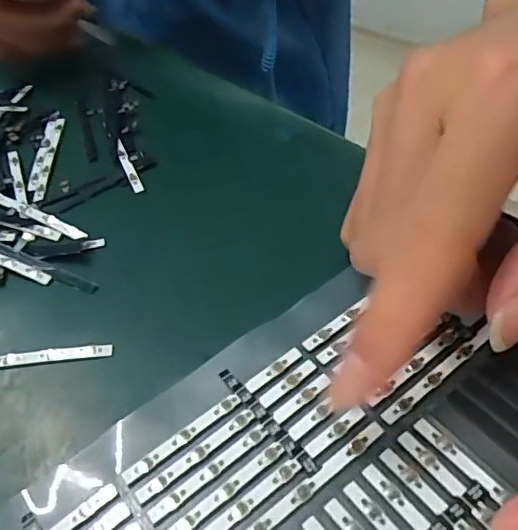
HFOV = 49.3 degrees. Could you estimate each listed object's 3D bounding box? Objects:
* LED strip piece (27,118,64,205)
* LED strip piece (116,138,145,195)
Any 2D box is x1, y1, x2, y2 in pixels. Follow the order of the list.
[{"bbox_3d":[-0.097,-0.050,0.258,0.009,0.004,0.056,-6,46,1],"label":"LED strip piece"},{"bbox_3d":[-0.057,-0.044,0.245,0.004,0.004,0.039,-23,50,-11],"label":"LED strip piece"}]

